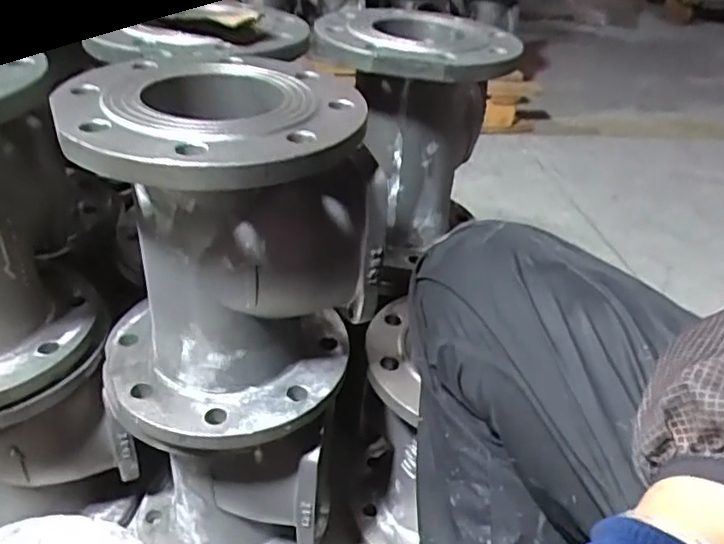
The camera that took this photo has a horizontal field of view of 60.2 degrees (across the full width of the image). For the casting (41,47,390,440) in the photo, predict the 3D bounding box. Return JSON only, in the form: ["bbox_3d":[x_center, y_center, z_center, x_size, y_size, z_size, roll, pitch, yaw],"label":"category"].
[{"bbox_3d":[-0.107,-0.018,0.496,0.200,0.246,0.190,-19,41,-31],"label":"casting"}]

